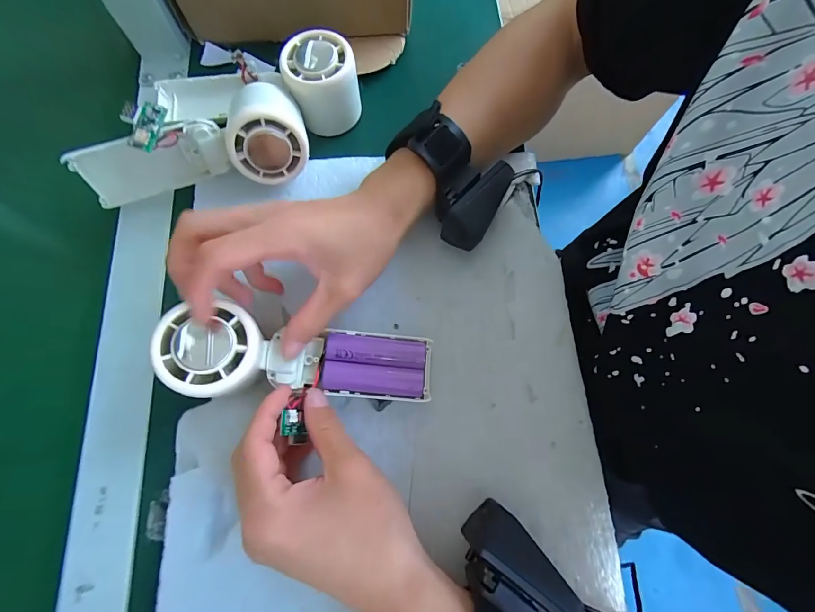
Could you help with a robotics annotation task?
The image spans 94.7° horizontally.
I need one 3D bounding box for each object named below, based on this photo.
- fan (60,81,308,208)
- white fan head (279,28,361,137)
[{"bbox_3d":[-0.159,-0.119,0.280,0.165,0.058,0.067,-14,74,-5],"label":"fan"},{"bbox_3d":[-0.068,-0.179,0.304,0.053,0.053,0.048,-13,74,-5],"label":"white fan head"}]

